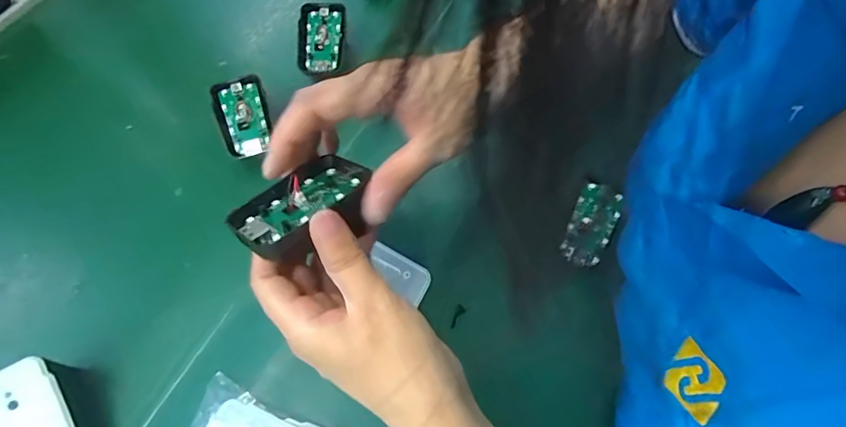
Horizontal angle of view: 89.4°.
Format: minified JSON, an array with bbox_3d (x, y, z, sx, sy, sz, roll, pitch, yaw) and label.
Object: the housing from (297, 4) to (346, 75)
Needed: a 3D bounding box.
[{"bbox_3d":[-0.098,-0.166,0.409,0.044,0.010,0.067,2,84,0],"label":"housing"}]

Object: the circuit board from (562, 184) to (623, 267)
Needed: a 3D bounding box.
[{"bbox_3d":[0.127,0.009,0.320,0.031,0.004,0.061,21,82,10],"label":"circuit board"}]

